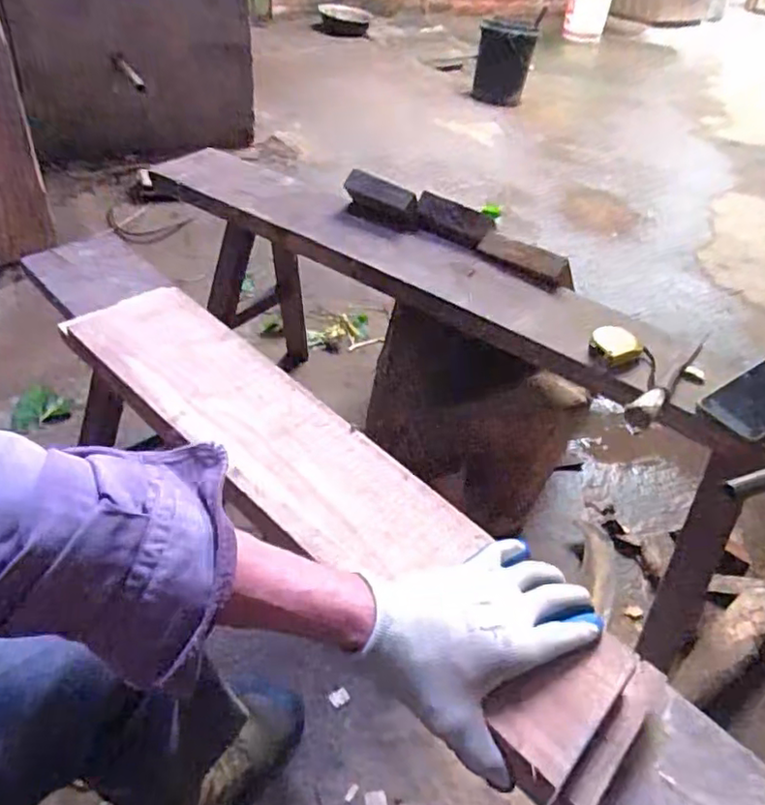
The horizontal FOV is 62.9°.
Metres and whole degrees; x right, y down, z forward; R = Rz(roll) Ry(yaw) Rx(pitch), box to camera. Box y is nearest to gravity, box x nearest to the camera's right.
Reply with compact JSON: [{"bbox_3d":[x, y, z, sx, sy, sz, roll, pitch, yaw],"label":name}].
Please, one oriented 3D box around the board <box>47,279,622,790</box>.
[{"bbox_3d":[-0.082,0.050,0.573,0.631,0.014,0.127,36,48,29],"label":"board"}]

